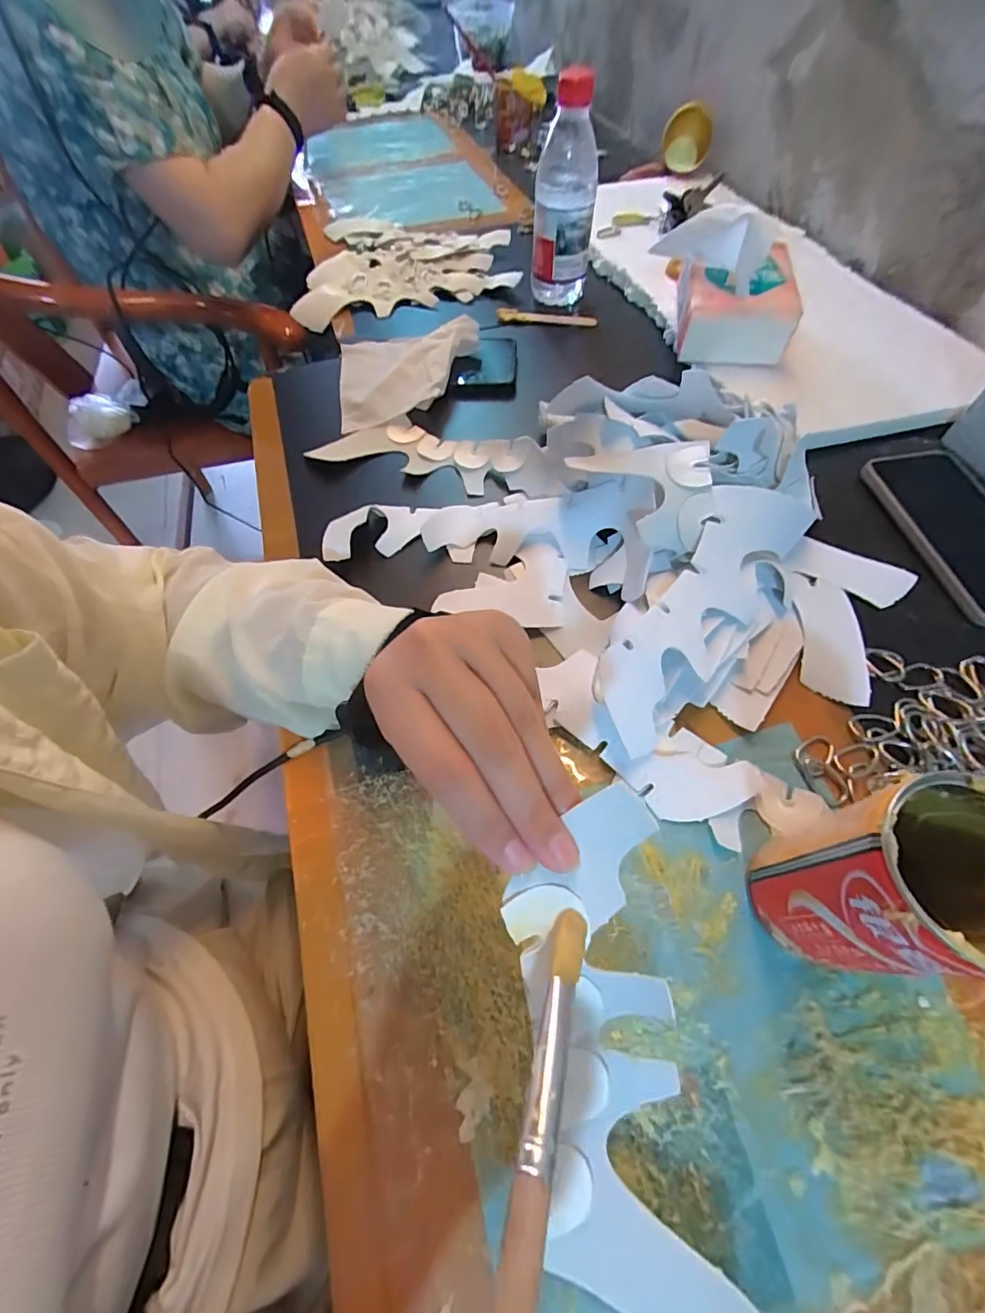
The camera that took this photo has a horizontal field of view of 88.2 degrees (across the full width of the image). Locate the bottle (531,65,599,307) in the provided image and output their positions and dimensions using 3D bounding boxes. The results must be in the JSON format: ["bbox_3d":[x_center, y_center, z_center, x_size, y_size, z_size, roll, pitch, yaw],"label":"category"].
[{"bbox_3d":[0.074,-0.474,0.525,0.061,0.167,0.064,1,59,2],"label":"bottle"}]

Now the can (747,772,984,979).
[{"bbox_3d":[0.168,0.100,0.221,0.068,0.116,0.062,-1,61,2],"label":"can"}]

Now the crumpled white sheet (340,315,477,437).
[{"bbox_3d":[-0.082,-0.282,0.502,0.141,0.035,0.116,-6,59,-2],"label":"crumpled white sheet"}]

